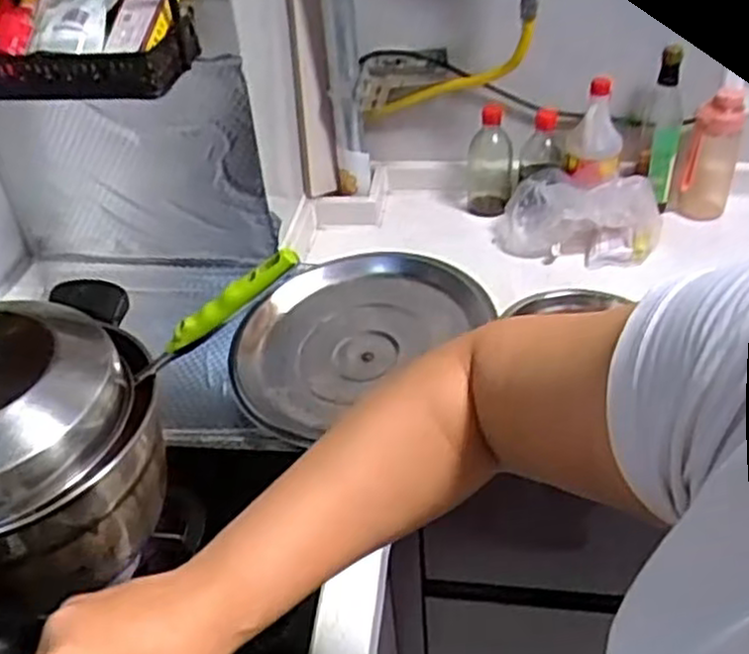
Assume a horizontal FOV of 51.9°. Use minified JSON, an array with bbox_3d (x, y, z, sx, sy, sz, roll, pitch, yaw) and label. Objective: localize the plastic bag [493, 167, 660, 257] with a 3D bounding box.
[{"bbox_3d":[0.333,-0.194,1.275,0.260,0.145,0.113,4,39,11],"label":"plastic bag"}]

